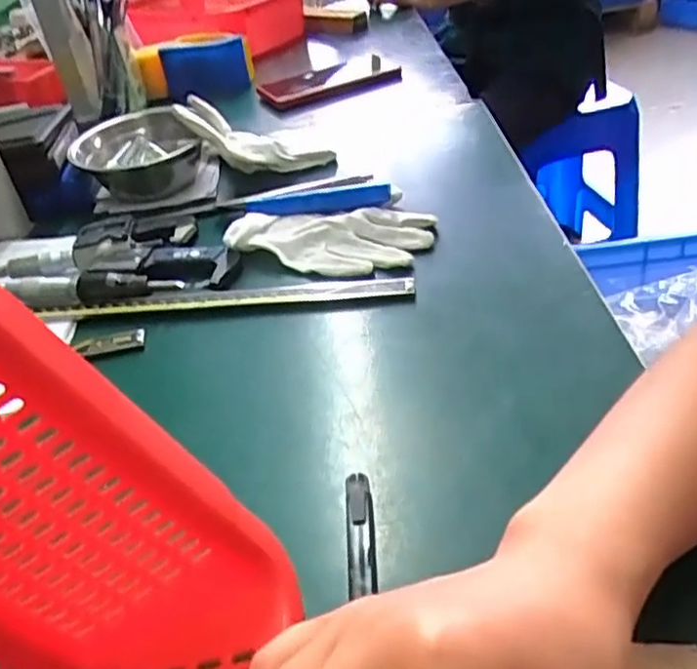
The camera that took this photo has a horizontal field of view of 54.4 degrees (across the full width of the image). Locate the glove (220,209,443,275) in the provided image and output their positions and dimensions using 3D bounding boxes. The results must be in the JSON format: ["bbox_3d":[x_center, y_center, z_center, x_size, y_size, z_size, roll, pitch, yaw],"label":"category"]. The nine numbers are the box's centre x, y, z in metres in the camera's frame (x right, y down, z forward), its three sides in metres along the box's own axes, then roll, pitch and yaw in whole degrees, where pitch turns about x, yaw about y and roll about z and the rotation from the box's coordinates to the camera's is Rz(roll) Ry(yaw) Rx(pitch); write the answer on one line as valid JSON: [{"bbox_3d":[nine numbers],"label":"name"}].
[{"bbox_3d":[-0.014,-0.074,0.515,0.150,0.025,0.069,2,39,14],"label":"glove"}]

